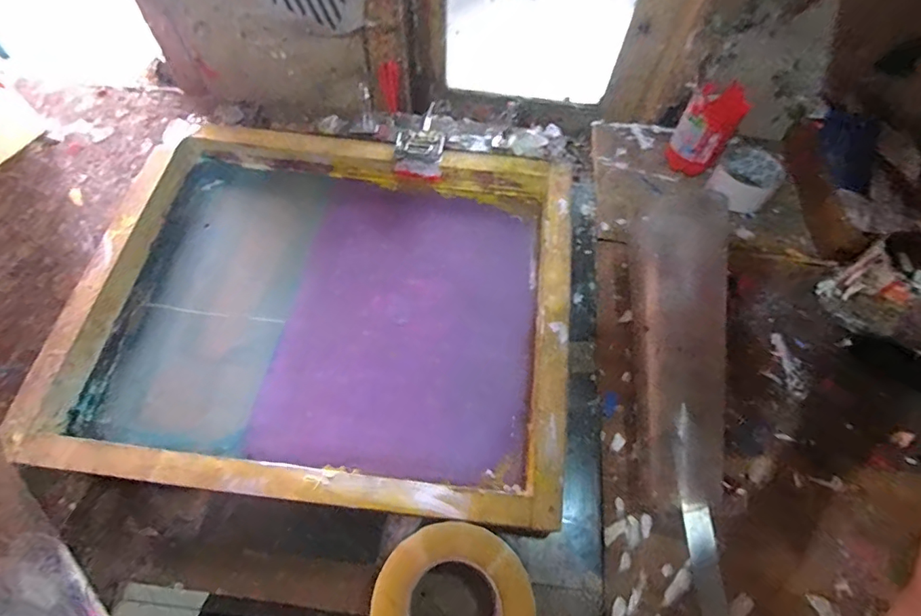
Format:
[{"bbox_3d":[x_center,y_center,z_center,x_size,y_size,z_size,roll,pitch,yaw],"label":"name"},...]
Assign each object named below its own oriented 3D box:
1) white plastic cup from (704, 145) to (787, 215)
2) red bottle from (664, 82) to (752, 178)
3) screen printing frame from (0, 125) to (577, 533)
[{"bbox_3d":[0.402,-0.183,0.696,0.081,0.042,0.083,1,64,-2],"label":"white plastic cup"},{"bbox_3d":[0.338,-0.243,0.686,0.069,0.113,0.075,1,64,-2],"label":"red bottle"},{"bbox_3d":[-0.149,-0.017,0.587,0.547,0.046,0.460,7,64,1],"label":"screen printing frame"}]

